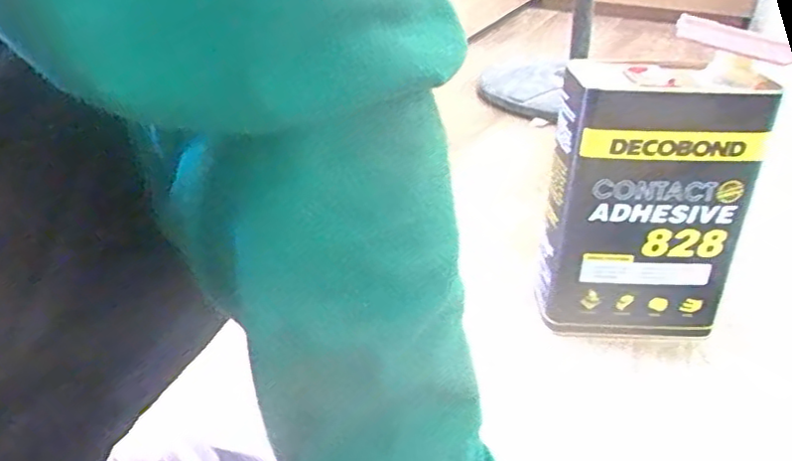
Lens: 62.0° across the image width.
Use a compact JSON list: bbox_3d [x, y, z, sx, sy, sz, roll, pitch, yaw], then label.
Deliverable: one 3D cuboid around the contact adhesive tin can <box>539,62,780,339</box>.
[{"bbox_3d":[0.229,-0.024,0.625,0.168,0.246,0.098,-1,29,-2],"label":"contact adhesive tin can"}]

